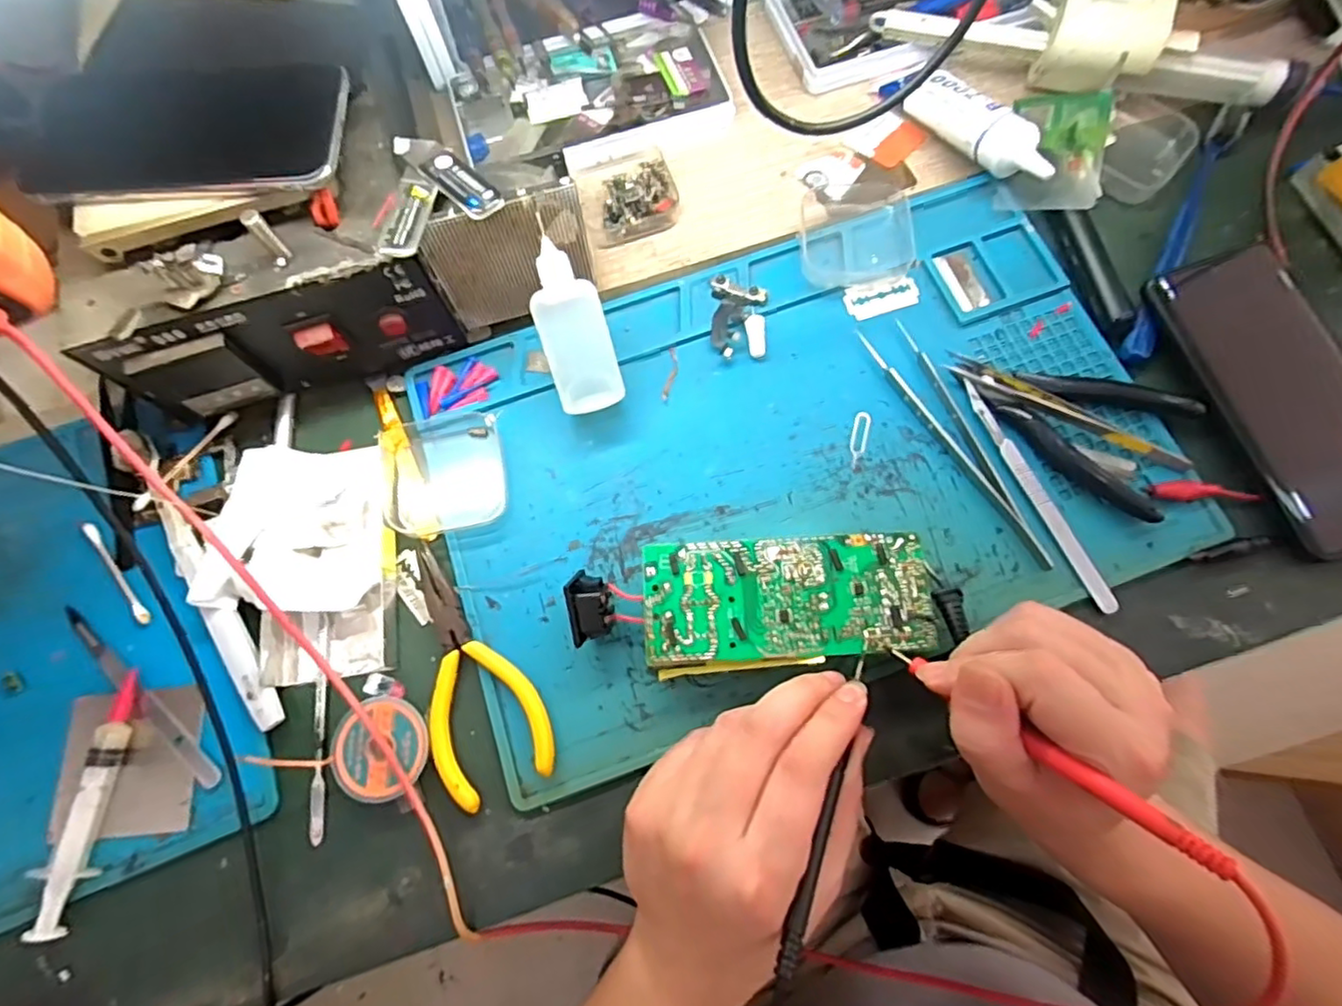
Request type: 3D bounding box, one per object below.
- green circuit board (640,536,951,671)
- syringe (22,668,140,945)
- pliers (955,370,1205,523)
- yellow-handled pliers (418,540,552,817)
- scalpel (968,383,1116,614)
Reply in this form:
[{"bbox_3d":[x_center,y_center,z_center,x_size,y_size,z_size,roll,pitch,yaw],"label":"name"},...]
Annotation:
[{"bbox_3d":[0.055,0.047,0.308,0.132,0.026,0.056,-4,73,1],"label":"green circuit board"},{"bbox_3d":[-0.273,0.139,0.298,0.018,0.015,0.112,4,73,3],"label":"syringe"},{"bbox_3d":[0.209,-0.044,0.333,0.110,0.010,0.069,26,76,10],"label":"pliers"},{"bbox_3d":[-0.101,0.078,0.313,0.054,0.011,0.129,-25,74,-5],"label":"yellow-handled pliers"},{"bbox_3d":[0.188,-0.007,0.325,0.010,0.005,0.132,-22,73,-5],"label":"scalpel"}]

